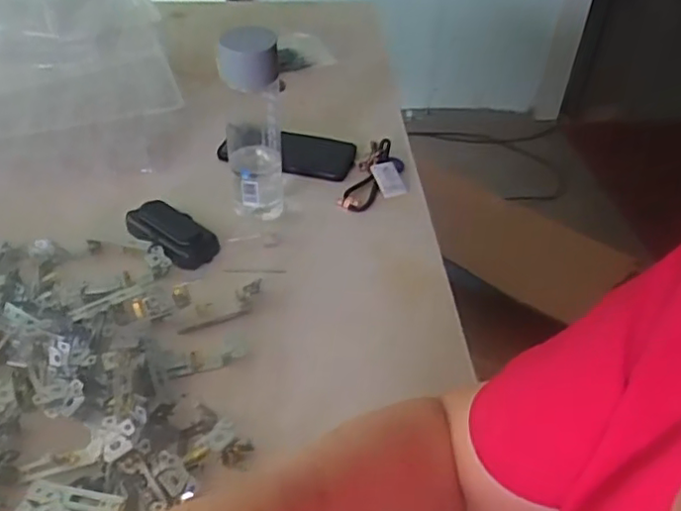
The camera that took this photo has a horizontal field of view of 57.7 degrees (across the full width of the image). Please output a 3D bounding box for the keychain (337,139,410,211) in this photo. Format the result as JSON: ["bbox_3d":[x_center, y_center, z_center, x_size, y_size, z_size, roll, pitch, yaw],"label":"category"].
[{"bbox_3d":[0.048,-0.093,0.742,0.064,0.018,0.130,15,44,14],"label":"keychain"}]

